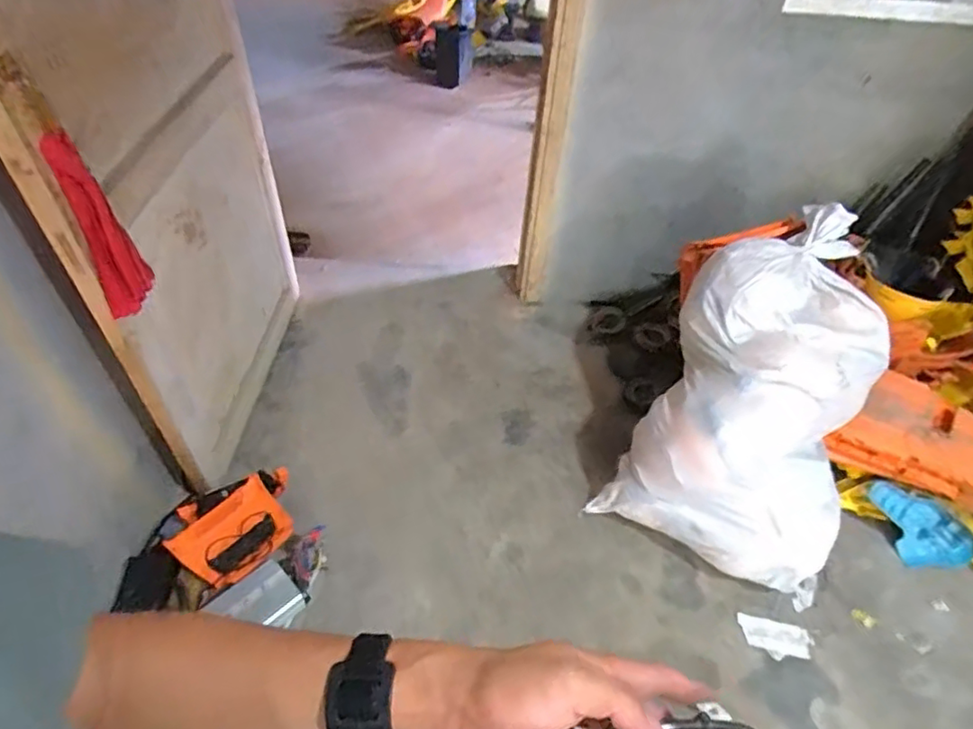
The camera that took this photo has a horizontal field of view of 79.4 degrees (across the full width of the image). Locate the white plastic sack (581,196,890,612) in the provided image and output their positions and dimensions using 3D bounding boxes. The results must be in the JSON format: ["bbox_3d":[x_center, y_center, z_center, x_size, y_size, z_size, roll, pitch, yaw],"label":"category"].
[{"bbox_3d":[0.639,0.083,1.389,0.518,0.606,0.563,19,49,12],"label":"white plastic sack"}]

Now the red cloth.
[{"bbox_3d":[-0.630,-0.215,0.960,0.084,0.310,0.038,-32,58,-30],"label":"red cloth"}]

